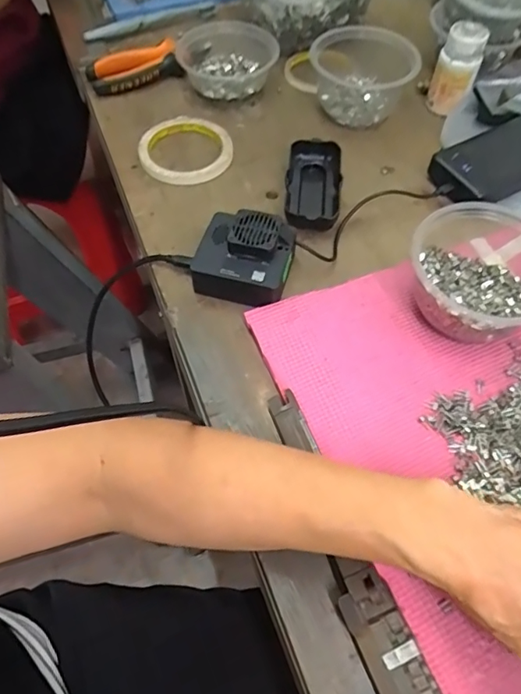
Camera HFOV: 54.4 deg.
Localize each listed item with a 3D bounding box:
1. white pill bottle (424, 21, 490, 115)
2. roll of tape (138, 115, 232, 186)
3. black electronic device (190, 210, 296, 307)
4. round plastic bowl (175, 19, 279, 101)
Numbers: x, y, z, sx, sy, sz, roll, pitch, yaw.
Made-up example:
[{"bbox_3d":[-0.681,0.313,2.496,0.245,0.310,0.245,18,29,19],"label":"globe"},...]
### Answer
[{"bbox_3d":[0.213,-0.302,0.550,0.043,0.076,0.037,-36,65,-18],"label":"white pill bottle"},{"bbox_3d":[-0.079,-0.212,0.538,0.096,0.011,0.100,-1,59,1],"label":"roll of tape"},{"bbox_3d":[-0.014,-0.078,0.437,0.079,0.042,0.072,19,62,12],"label":"black electronic device"},{"bbox_3d":[-0.038,-0.339,0.594,0.112,0.044,0.107,-1,59,1],"label":"round plastic bowl"}]

